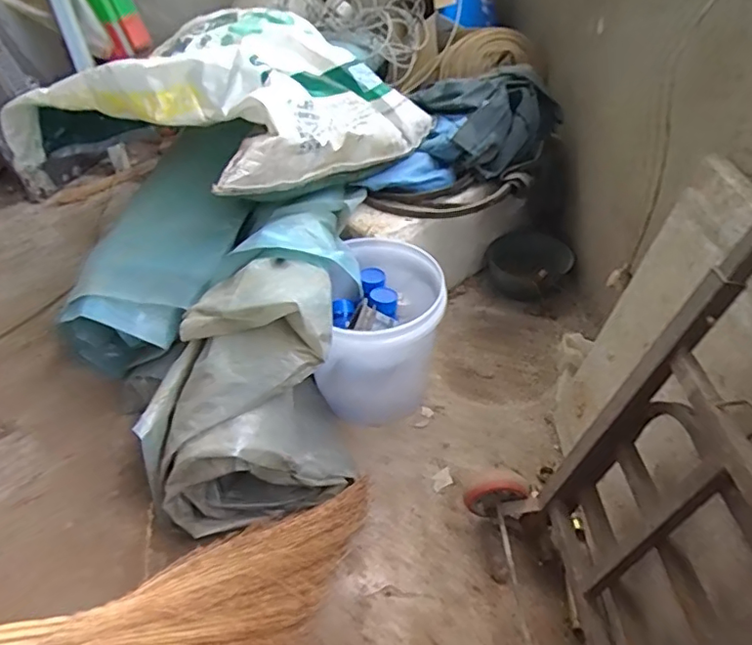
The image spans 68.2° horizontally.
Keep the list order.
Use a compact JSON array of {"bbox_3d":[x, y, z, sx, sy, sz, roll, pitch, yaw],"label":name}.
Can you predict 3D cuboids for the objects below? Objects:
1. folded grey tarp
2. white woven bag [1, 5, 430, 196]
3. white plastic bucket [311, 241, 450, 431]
[{"bbox_3d":[-0.194,0.110,0.827,0.284,0.337,0.279,-11,43,-8],"label":"folded grey tarp"},{"bbox_3d":[-0.309,-0.421,1.009,0.652,0.219,0.488,21,48,25],"label":"white woven bag"},{"bbox_3d":[-0.007,0.032,0.979,0.272,0.253,0.211,-25,46,-22],"label":"white plastic bucket"}]

